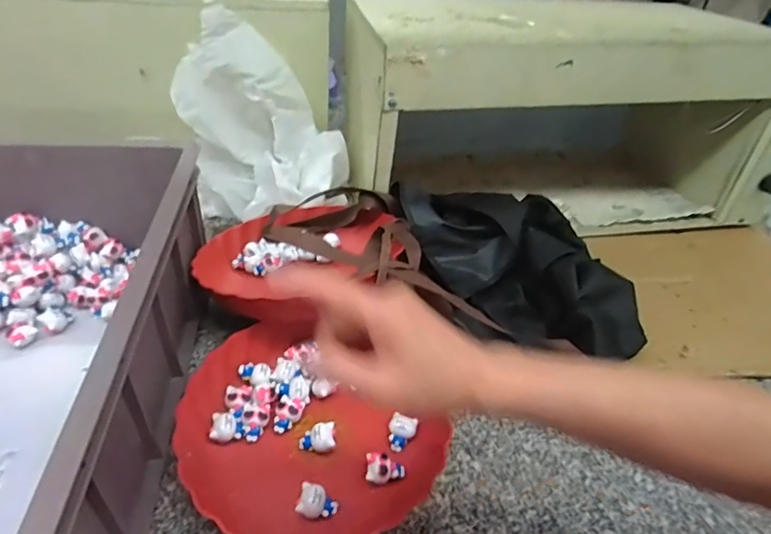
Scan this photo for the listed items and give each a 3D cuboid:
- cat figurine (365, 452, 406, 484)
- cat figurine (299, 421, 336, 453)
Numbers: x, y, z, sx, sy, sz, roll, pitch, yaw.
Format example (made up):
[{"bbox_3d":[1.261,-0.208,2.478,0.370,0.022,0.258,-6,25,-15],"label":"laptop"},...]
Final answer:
[{"bbox_3d":[0.000,0.184,0.447,0.036,0.015,0.023,9,40,4],"label":"cat figurine"},{"bbox_3d":[-0.064,0.163,0.465,0.034,0.024,0.022,0,41,-6],"label":"cat figurine"}]

